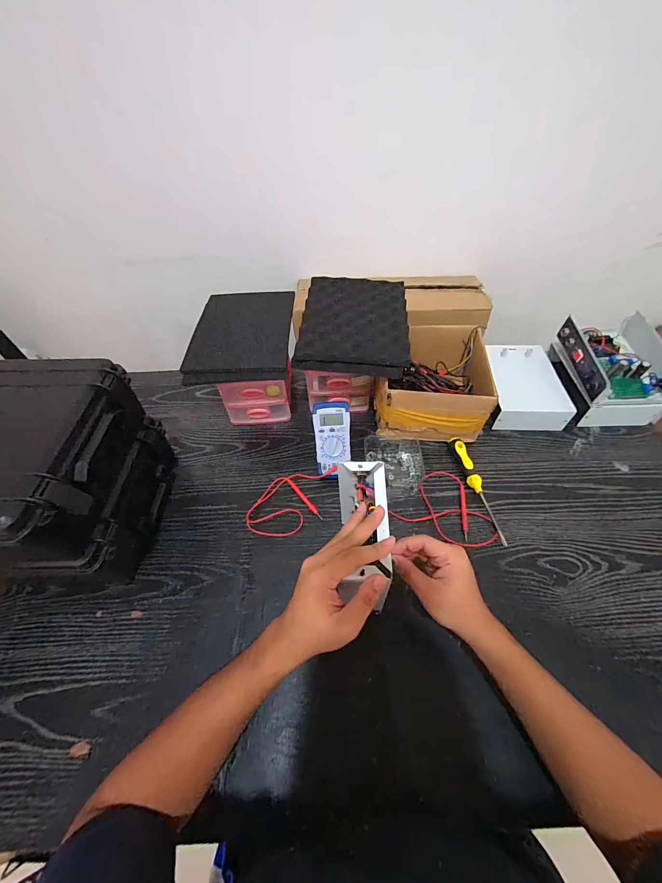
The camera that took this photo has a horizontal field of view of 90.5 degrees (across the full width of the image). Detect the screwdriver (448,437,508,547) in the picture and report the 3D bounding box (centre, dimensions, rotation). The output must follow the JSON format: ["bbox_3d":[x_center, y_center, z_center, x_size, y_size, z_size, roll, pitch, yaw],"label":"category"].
[{"bbox_3d":[0.264,0.081,0.591,0.022,0.028,0.208,-12,55,-6],"label":"screwdriver"}]

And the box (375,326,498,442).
[{"bbox_3d":[0.206,-0.126,0.680,0.205,0.122,0.233,7,55,7],"label":"box"}]

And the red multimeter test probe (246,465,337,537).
[{"bbox_3d":[-0.073,0.101,0.588,0.130,0.028,0.145,12,56,10],"label":"red multimeter test probe"}]

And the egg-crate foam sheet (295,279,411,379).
[{"bbox_3d":[0.047,-0.231,0.635,0.196,0.037,0.251,5,55,5],"label":"egg-crate foam sheet"}]

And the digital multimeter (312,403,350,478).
[{"bbox_3d":[0.004,-0.003,0.615,0.066,0.034,0.137,-6,92,-2],"label":"digital multimeter"}]

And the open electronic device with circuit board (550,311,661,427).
[{"bbox_3d":[0.575,-0.147,0.691,0.173,0.122,0.207,4,55,5],"label":"open electronic device with circuit board"}]

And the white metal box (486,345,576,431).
[{"bbox_3d":[0.410,-0.118,0.709,0.141,0.065,0.207,3,55,4],"label":"white metal box"}]

